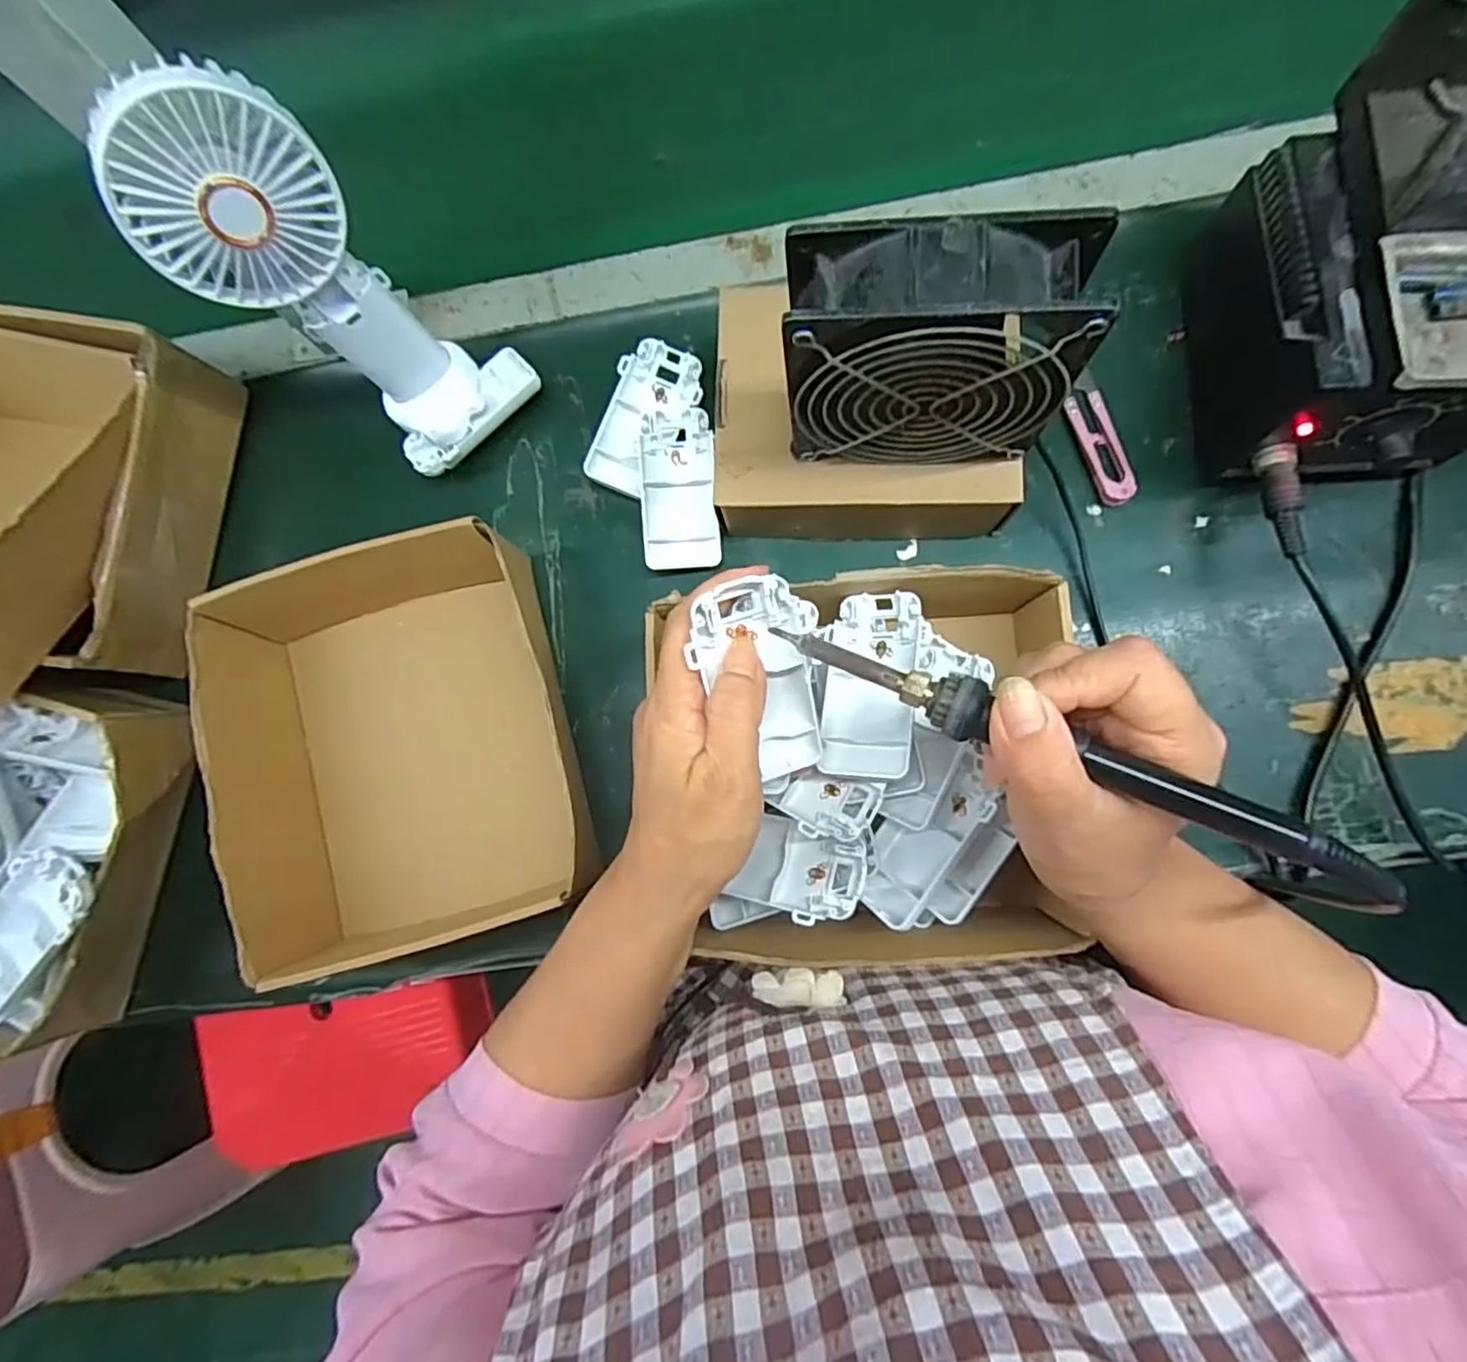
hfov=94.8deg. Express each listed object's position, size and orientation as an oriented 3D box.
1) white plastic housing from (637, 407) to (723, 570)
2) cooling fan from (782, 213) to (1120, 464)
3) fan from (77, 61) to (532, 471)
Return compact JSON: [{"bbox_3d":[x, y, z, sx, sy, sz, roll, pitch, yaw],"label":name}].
[{"bbox_3d":[-0.033,-0.115,0.410,0.044,0.024,0.094,-4,83,4],"label":"white plastic housing"},{"bbox_3d":[0.084,-0.140,0.299,0.117,0.113,0.044,4,85,6],"label":"cooling fan"},{"bbox_3d":[-0.193,-0.192,0.347,0.094,0.188,0.095,41,88,8],"label":"fan"}]

